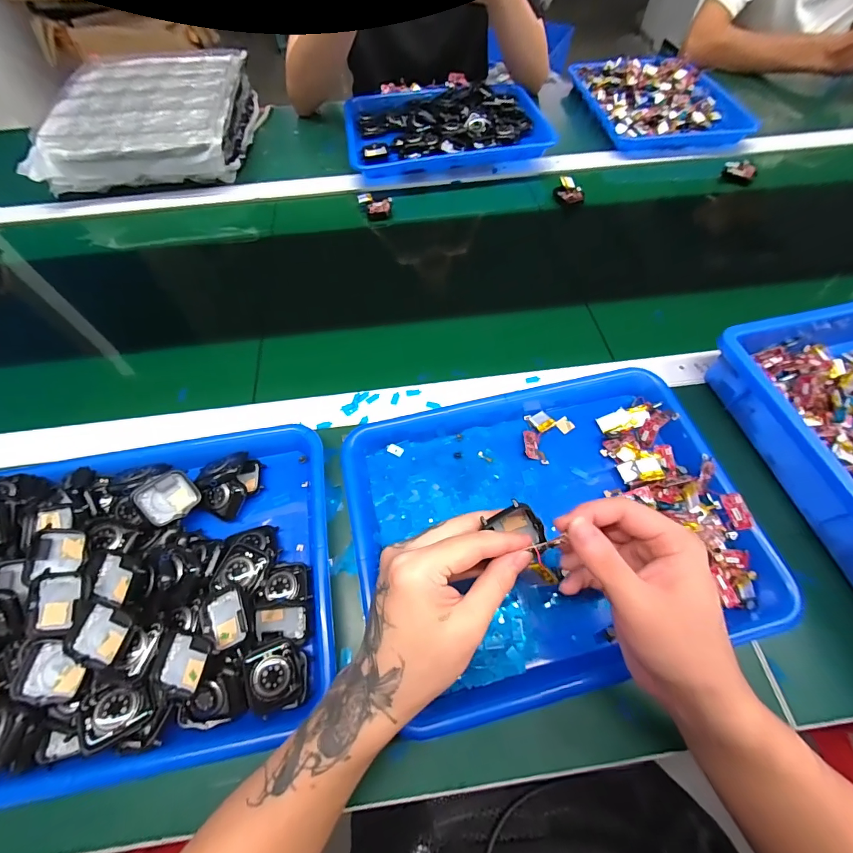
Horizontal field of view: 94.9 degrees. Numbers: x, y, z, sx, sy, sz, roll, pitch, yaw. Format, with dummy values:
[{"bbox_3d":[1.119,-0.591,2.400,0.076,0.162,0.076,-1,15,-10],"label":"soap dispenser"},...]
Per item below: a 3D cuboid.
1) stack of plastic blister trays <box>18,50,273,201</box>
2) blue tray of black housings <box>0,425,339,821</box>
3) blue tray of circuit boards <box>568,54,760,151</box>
[{"bbox_3d":[-0.449,-0.509,0.660,0.285,0.102,0.313,-1,61,0],"label":"stack of plastic blister trays"},{"bbox_3d":[-0.244,0.126,0.309,0.331,0.048,0.253,-12,62,-6],"label":"blue tray of black housings"},{"bbox_3d":[0.424,-0.610,0.727,0.245,0.053,0.305,-6,61,-3],"label":"blue tray of circuit boards"}]

